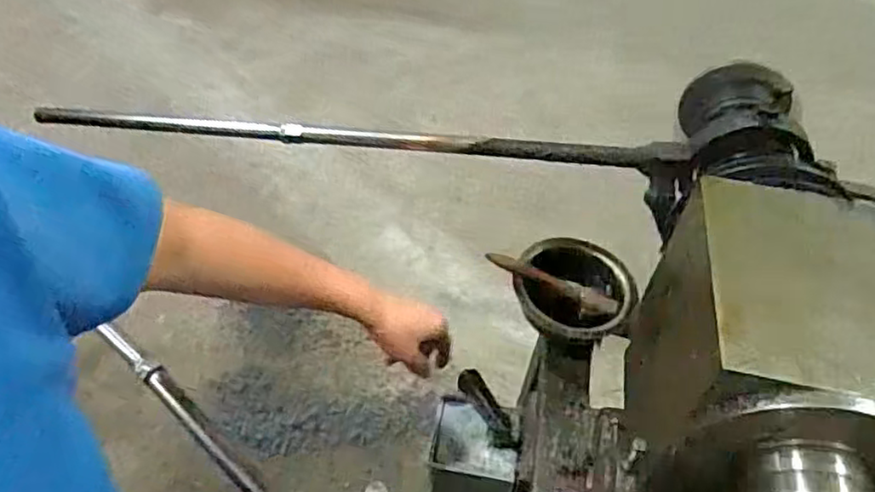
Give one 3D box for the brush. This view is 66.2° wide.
[{"bbox_3d":[0.125,0.039,0.732,0.146,0.038,0.023,17,48,9],"label":"brush"}]

